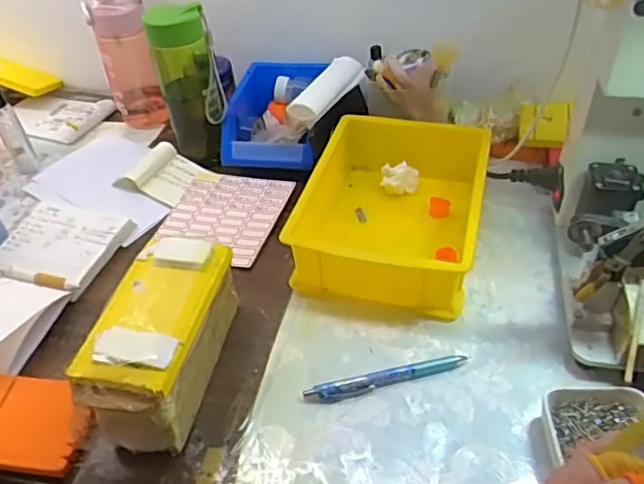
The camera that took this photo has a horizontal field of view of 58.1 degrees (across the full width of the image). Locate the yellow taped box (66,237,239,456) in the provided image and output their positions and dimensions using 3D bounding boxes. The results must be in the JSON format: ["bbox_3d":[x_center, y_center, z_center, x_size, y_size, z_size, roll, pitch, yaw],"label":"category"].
[{"bbox_3d":[-0.133,0.083,0.492,0.083,0.091,0.165,5,43,11],"label":"yellow taped box"}]

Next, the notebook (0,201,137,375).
[{"bbox_3d":[-0.317,0.026,0.612,0.138,0.039,0.231,11,44,17],"label":"notebook"}]

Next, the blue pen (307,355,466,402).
[{"bbox_3d":[0.056,0.116,0.499,0.141,0.014,0.013,-13,43,-9],"label":"blue pen"}]

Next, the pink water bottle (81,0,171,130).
[{"bbox_3d":[-0.267,-0.263,0.823,0.071,0.190,0.074,2,43,8],"label":"pink water bottle"}]

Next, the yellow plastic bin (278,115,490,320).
[{"bbox_3d":[0.076,-0.038,0.616,0.174,0.078,0.218,9,44,15],"label":"yellow plastic bin"}]

